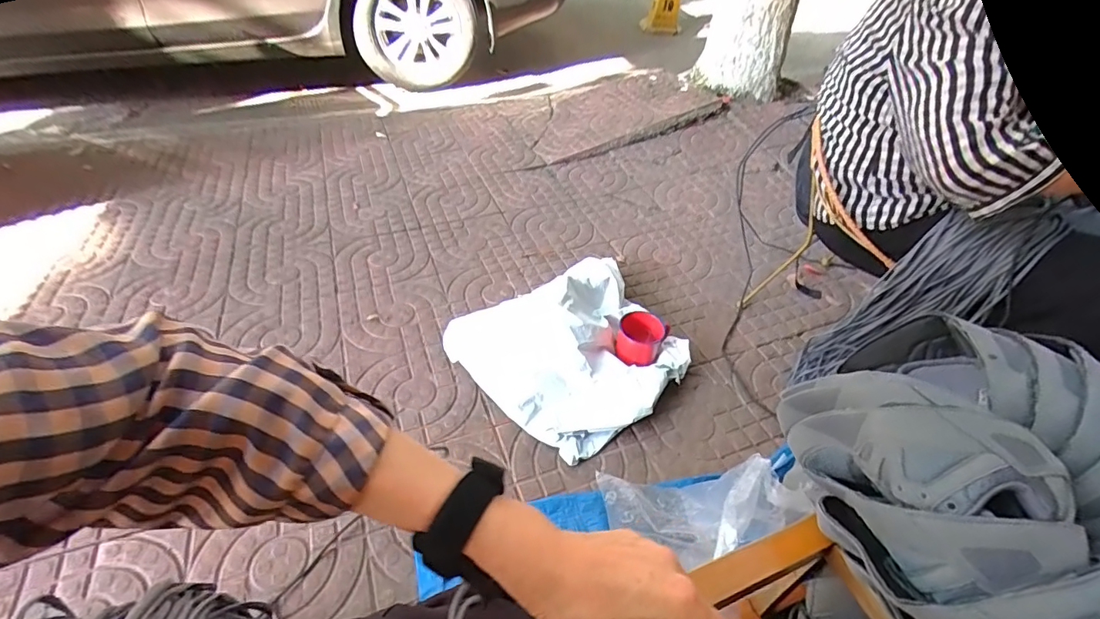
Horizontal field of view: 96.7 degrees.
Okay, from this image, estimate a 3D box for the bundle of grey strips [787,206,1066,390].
[{"bbox_3d":[0.597,0.003,0.836,0.129,0.438,0.075,39,51,7],"label":"bundle of grey strips"}]

